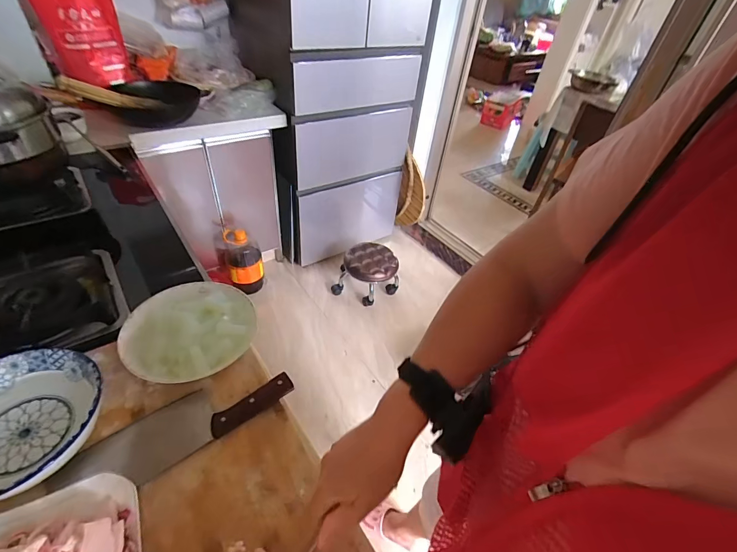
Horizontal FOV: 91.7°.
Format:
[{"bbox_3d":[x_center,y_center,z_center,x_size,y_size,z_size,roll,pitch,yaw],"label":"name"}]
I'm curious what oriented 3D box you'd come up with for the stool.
[{"bbox_3d":[-0.002,-0.014,1.821,0.292,0.205,0.231,18,44,11],"label":"stool"}]

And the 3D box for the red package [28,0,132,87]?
[{"bbox_3d":[-0.990,-0.865,1.228,0.222,0.330,0.131,-22,50,-28],"label":"red package"}]

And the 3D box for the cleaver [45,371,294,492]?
[{"bbox_3d":[-0.249,0.197,0.482,0.280,0.020,0.086,-25,51,-30],"label":"cleaver"}]

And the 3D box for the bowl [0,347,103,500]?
[{"bbox_3d":[-0.427,0.183,0.436,0.182,0.052,0.181,4,43,-4],"label":"bowl"}]

